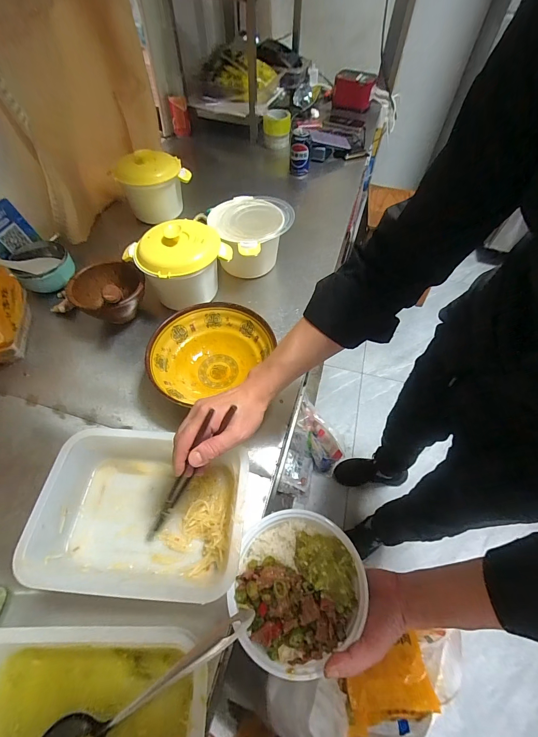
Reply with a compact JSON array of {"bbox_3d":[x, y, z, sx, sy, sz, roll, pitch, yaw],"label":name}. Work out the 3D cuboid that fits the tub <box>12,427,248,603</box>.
[{"bbox_3d":[-0.180,0.207,0.468,0.285,0.084,0.201,4,56,2],"label":"tub"}]

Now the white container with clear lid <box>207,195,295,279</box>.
[{"bbox_3d":[-0.036,-0.303,0.758,0.177,0.129,0.188,0,56,-1],"label":"white container with clear lid"}]

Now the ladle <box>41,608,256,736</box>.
[{"bbox_3d":[-0.125,0.357,0.348,0.280,0.053,0.068,-35,62,-2],"label":"ladle"}]

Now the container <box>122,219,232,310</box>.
[{"bbox_3d":[-0.182,-0.218,0.686,0.185,0.150,0.147,-32,63,-20],"label":"container"}]

